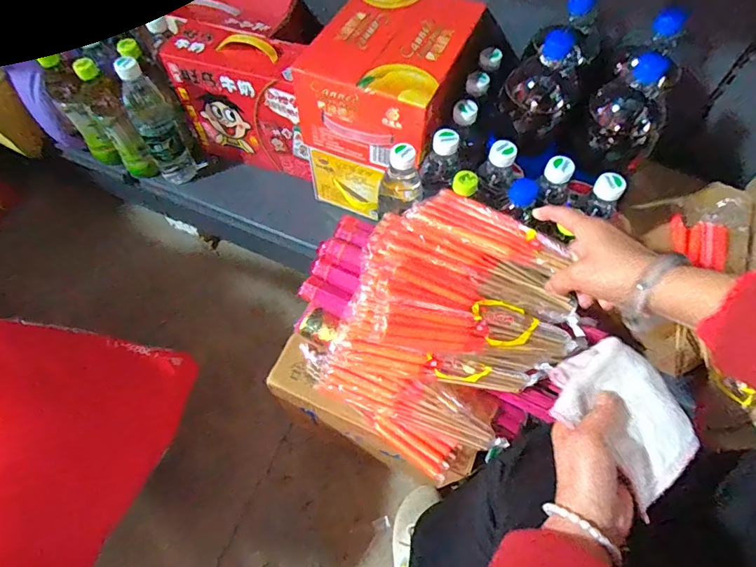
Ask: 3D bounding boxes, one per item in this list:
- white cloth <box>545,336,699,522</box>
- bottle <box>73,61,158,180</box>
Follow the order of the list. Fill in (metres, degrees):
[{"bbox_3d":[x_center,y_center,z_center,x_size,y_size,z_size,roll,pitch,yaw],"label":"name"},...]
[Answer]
[{"bbox_3d":[0.221,0.116,0.401,0.099,0.029,0.126,-37,67,-18],"label":"white cloth"},{"bbox_3d":[-0.461,-0.283,0.790,0.060,0.200,0.080,-34,67,-17],"label":"bottle"}]

